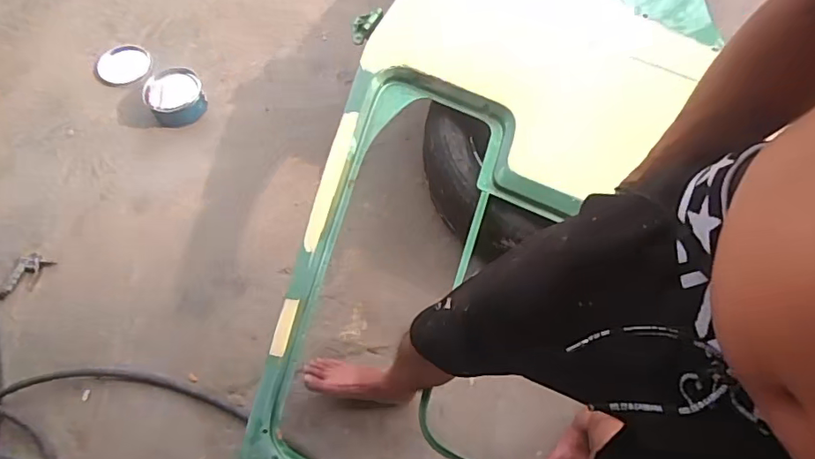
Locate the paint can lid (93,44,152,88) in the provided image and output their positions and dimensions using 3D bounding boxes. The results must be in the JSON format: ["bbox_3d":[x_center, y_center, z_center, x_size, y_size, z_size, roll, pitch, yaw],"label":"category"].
[{"bbox_3d":[-0.831,-0.476,1.517,0.166,0.023,0.137,-3,65,-4],"label":"paint can lid"}]

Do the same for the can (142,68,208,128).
[{"bbox_3d":[-0.644,-0.374,1.446,0.147,0.080,0.136,1,64,-2],"label":"can"}]

